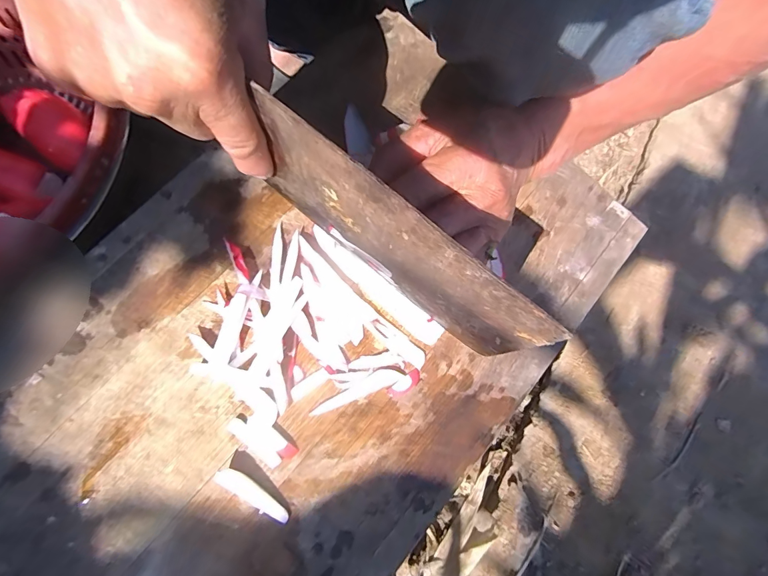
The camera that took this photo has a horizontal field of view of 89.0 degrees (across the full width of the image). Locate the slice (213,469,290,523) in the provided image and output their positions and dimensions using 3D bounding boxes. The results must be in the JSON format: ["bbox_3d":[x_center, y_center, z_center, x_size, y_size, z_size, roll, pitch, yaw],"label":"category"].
[{"bbox_3d":[-0.084,0.131,0.248,0.052,0.005,0.013,34,77,3],"label":"slice"}]

